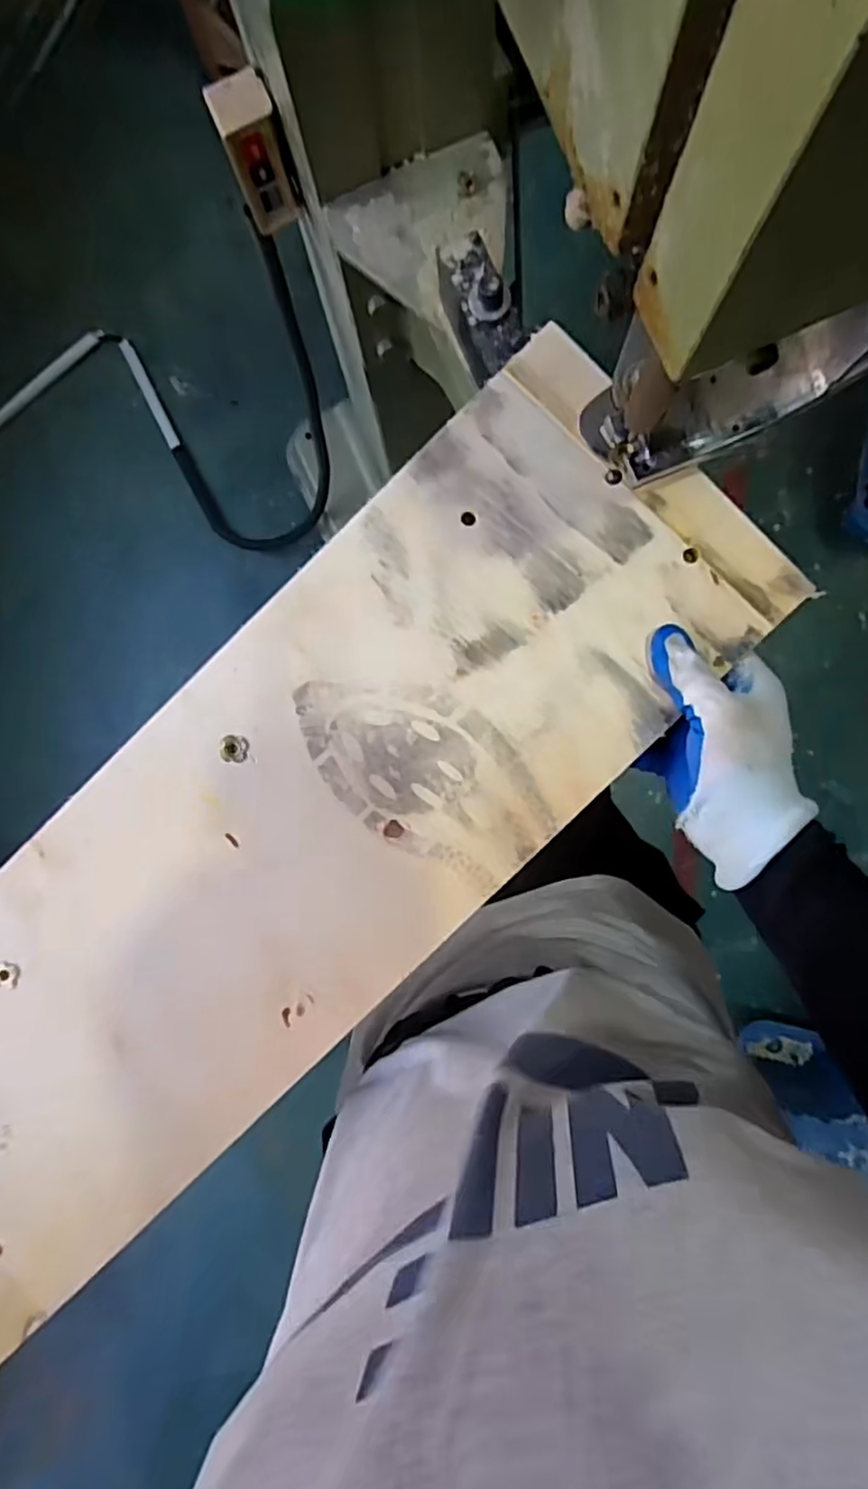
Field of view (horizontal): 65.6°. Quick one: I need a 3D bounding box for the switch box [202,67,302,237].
[{"bbox_3d":[-0.161,-0.531,0.613,0.052,0.118,0.041,-24,88,2],"label":"switch box"}]

